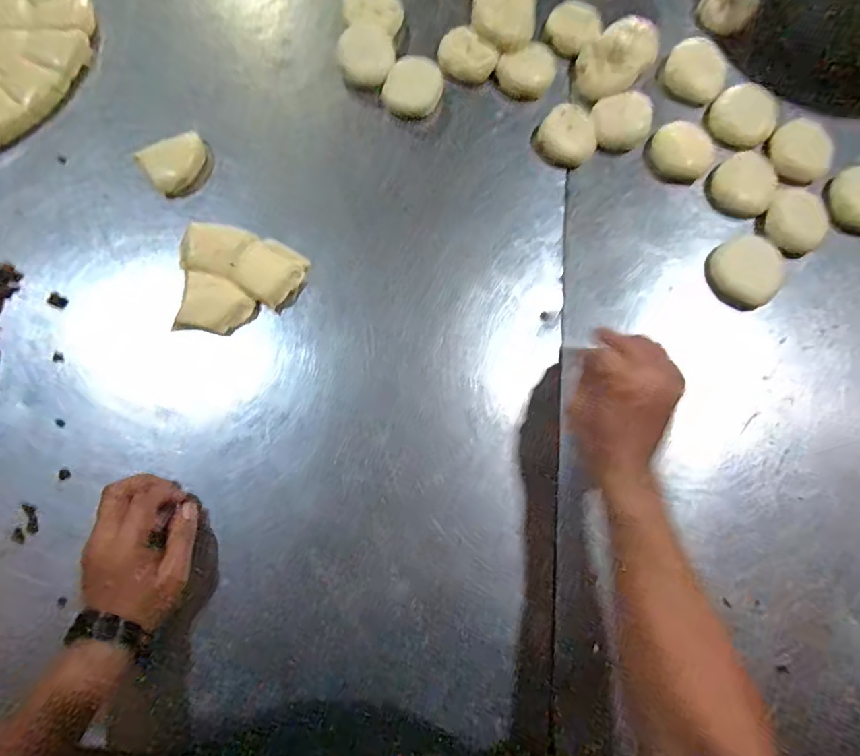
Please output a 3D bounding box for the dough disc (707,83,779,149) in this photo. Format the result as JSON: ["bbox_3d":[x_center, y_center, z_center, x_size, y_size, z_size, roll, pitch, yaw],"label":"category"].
[{"bbox_3d":[0.330,-0.275,0.541,0.062,0.030,0.054,44,81,8],"label":"dough disc"}]

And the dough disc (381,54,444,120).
[{"bbox_3d":[-0.016,-0.303,0.539,0.054,0.015,0.067,27,79,5],"label":"dough disc"}]

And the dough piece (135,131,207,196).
[{"bbox_3d":[-0.255,-0.219,0.521,0.063,0.012,0.051,-37,81,-8],"label":"dough piece"}]

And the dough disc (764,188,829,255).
[{"bbox_3d":[0.365,-0.156,0.518,0.058,0.016,0.064,34,80,6],"label":"dough disc"}]

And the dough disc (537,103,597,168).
[{"bbox_3d":[0.143,-0.250,0.534,0.058,0.019,0.054,0,78,0],"label":"dough disc"}]

